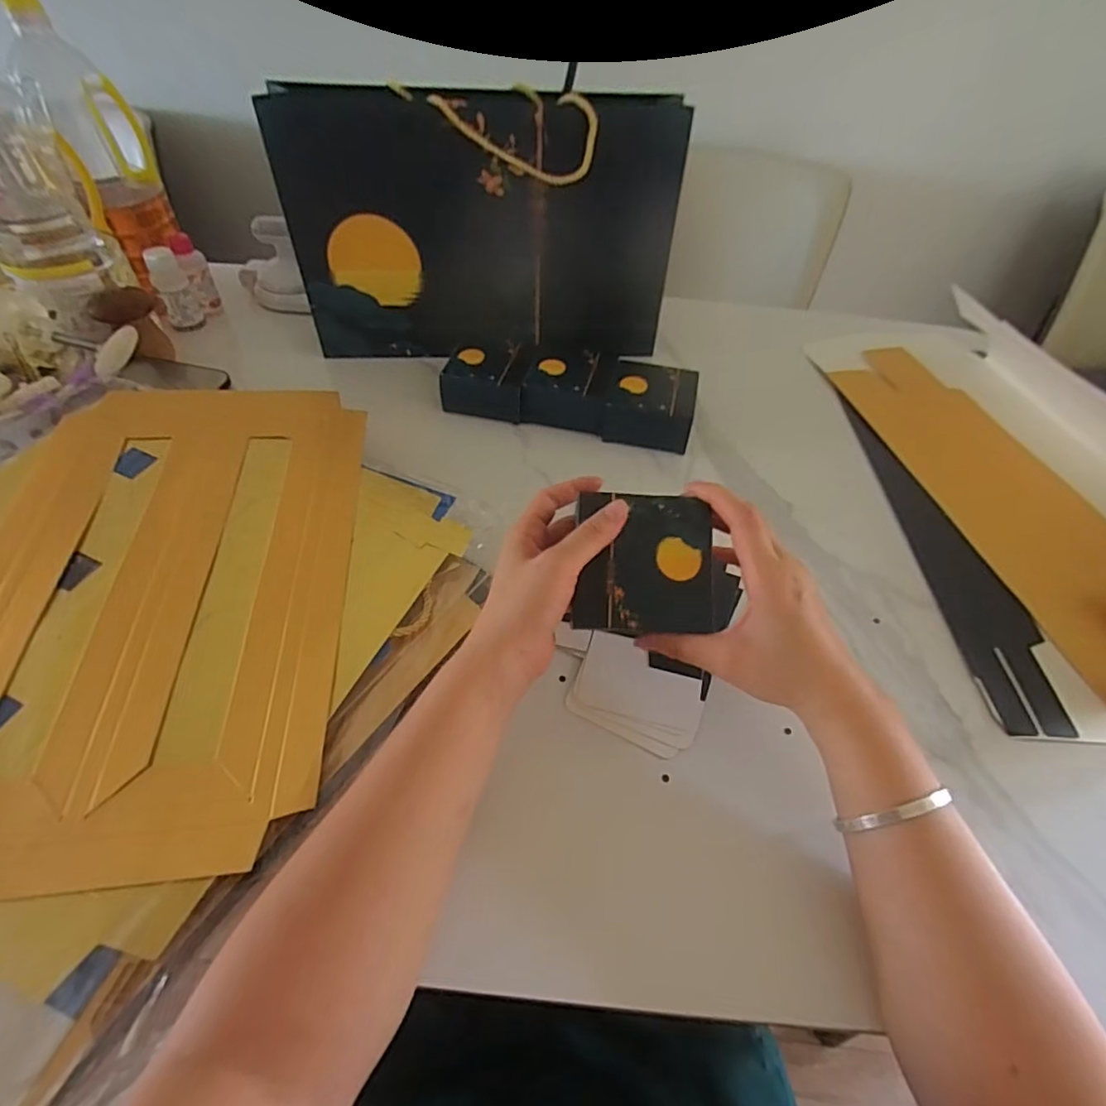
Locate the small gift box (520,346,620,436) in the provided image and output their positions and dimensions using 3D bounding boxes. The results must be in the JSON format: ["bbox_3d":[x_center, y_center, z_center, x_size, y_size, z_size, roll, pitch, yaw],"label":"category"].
[{"bbox_3d":[0.017,-0.173,0.610,0.088,0.045,0.088,13,53,4],"label":"small gift box"}]

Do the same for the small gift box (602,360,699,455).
[{"bbox_3d":[0.100,-0.152,0.599,0.087,0.044,0.091,12,53,4],"label":"small gift box"}]

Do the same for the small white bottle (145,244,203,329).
[{"bbox_3d":[-0.424,-0.295,0.652,0.032,0.084,0.035,-18,52,-18],"label":"small white bottle"}]

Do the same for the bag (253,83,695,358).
[{"bbox_3d":[-0.065,-0.320,0.593,0.375,0.227,0.056,-2,49,-4],"label":"bag"}]

